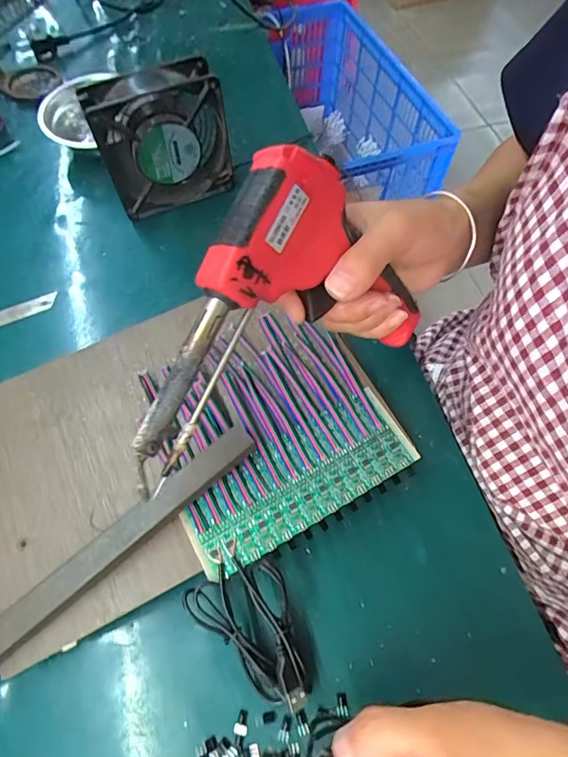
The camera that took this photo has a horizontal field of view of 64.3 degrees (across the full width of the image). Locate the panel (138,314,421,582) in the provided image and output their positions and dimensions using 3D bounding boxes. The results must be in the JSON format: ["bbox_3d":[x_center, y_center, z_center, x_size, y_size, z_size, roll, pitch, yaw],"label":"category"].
[{"bbox_3d":[-0.011,0.033,0.330,0.160,0.025,0.153,-26,65,-15],"label":"panel"}]

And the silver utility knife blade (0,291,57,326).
[{"bbox_3d":[-0.263,-0.058,0.424,0.098,0.007,0.017,-25,65,-15],"label":"silver utility knife blade"}]

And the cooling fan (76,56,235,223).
[{"bbox_3d":[-0.116,-0.226,0.450,0.122,0.133,0.044,-16,63,-10],"label":"cooling fan"}]

